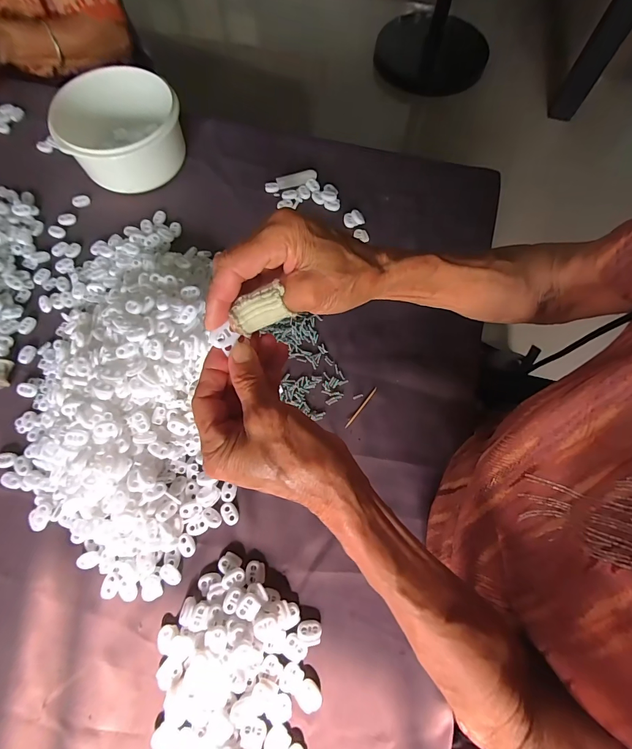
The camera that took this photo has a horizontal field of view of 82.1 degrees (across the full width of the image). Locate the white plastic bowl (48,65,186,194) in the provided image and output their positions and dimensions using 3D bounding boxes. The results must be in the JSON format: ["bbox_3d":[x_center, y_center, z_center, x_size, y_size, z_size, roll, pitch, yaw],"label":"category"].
[{"bbox_3d":[-0.263,-0.333,0.507,0.154,0.084,0.133,-25,72,-11],"label":"white plastic bowl"}]

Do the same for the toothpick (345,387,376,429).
[{"bbox_3d":[0.053,0.037,0.420,0.004,0.004,0.059,37,72,11],"label":"toothpick"}]

